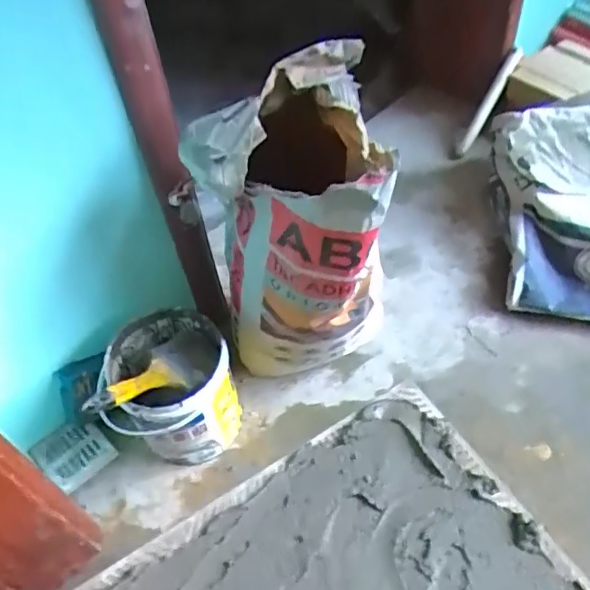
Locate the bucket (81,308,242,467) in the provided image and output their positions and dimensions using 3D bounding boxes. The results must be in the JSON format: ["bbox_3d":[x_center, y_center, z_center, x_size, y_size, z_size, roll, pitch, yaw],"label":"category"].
[{"bbox_3d":[-0.191,0.150,0.999,0.190,0.227,0.197,-4,51,4],"label":"bucket"}]

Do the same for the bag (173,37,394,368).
[{"bbox_3d":[0.006,-0.052,0.874,0.248,0.520,0.208,-13,51,-3],"label":"bag"}]

